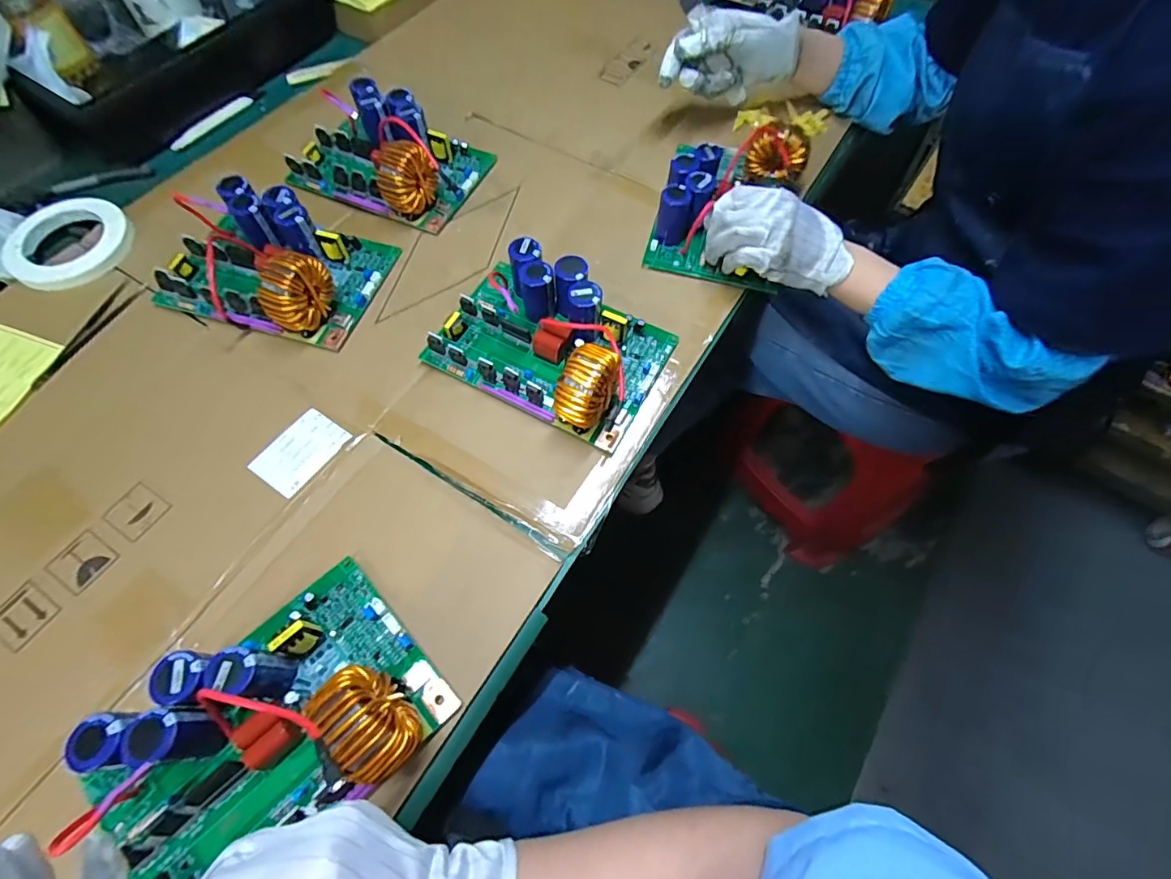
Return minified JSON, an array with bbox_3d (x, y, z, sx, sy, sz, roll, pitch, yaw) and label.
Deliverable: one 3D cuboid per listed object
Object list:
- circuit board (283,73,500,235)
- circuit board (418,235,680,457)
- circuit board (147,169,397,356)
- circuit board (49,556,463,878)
[{"bbox_3d":[-0.220,-0.318,0.570,0.191,0.066,0.134,19,65,9],"label":"circuit board"},{"bbox_3d":[-0.032,-0.094,0.458,0.197,0.060,0.135,26,66,12],"label":"circuit board"},{"bbox_3d":[-0.306,-0.174,0.498,0.195,0.065,0.140,14,64,7],"label":"circuit board"},{"bbox_3d":[-0.192,0.176,0.307,0.133,0.067,0.179,42,70,18],"label":"circuit board"}]

